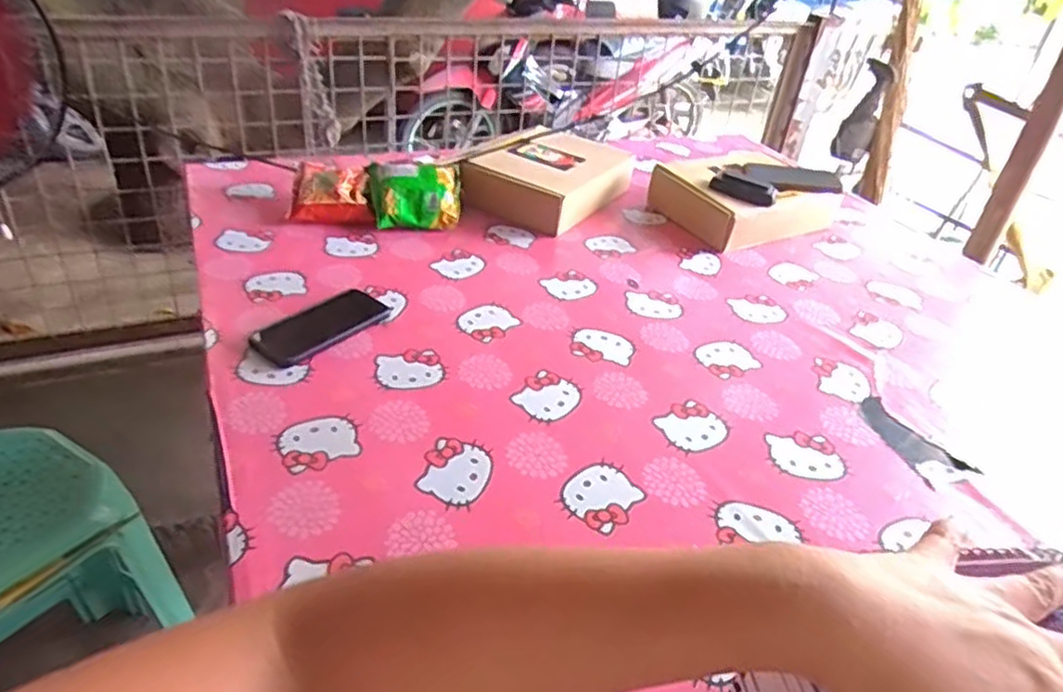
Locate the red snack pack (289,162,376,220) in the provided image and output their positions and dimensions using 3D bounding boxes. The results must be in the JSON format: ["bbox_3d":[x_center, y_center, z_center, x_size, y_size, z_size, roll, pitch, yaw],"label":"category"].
[{"bbox_3d":[-0.312,-0.238,1.128,0.126,0.063,0.095,4,35,-4],"label":"red snack pack"}]

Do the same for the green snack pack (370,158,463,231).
[{"bbox_3d":[-0.185,-0.242,1.135,0.144,0.045,0.125,-5,63,-6],"label":"green snack pack"}]

